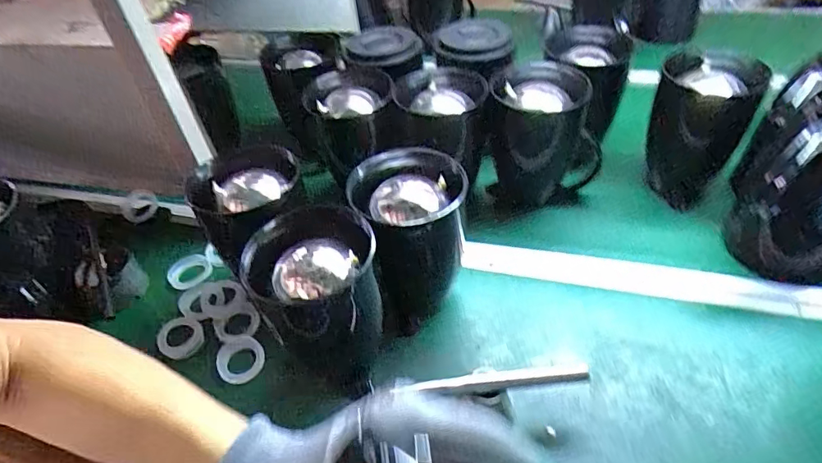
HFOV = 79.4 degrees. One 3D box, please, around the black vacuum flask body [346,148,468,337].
[{"bbox_3d":[0.002,0.012,0.593,0.126,0.182,0.136,-9,43,-2],"label":"black vacuum flask body"}]

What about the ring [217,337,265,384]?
[{"bbox_3d":[-0.211,0.156,0.609,0.057,0.010,0.058,-4,43,4],"label":"ring"}]

